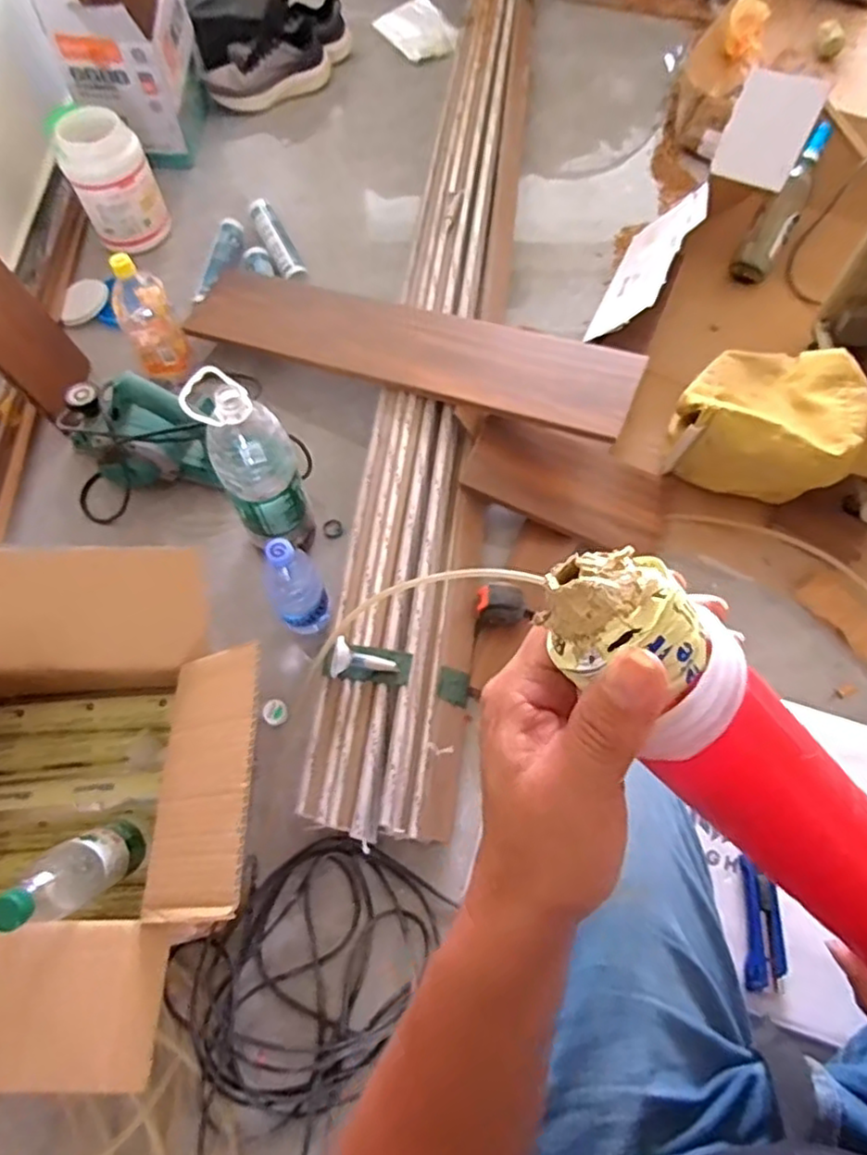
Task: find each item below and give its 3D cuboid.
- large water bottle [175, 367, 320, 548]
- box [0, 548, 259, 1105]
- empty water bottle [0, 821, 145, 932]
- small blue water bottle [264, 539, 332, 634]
[{"bbox_3d":[-0.222,-0.129,0.896,0.100,0.311,0.110,-29,68,-13],"label":"large water bottle"},{"bbox_3d":[-0.392,0.251,0.743,0.446,0.278,0.482,0,64,0],"label":"box"},{"bbox_3d":[-0.354,0.297,0.667,0.057,0.197,0.062,21,91,10],"label":"empty water bottle"},{"bbox_3d":[-0.178,0.019,0.901,0.070,0.214,0.064,0,64,0],"label":"small blue water bottle"}]

